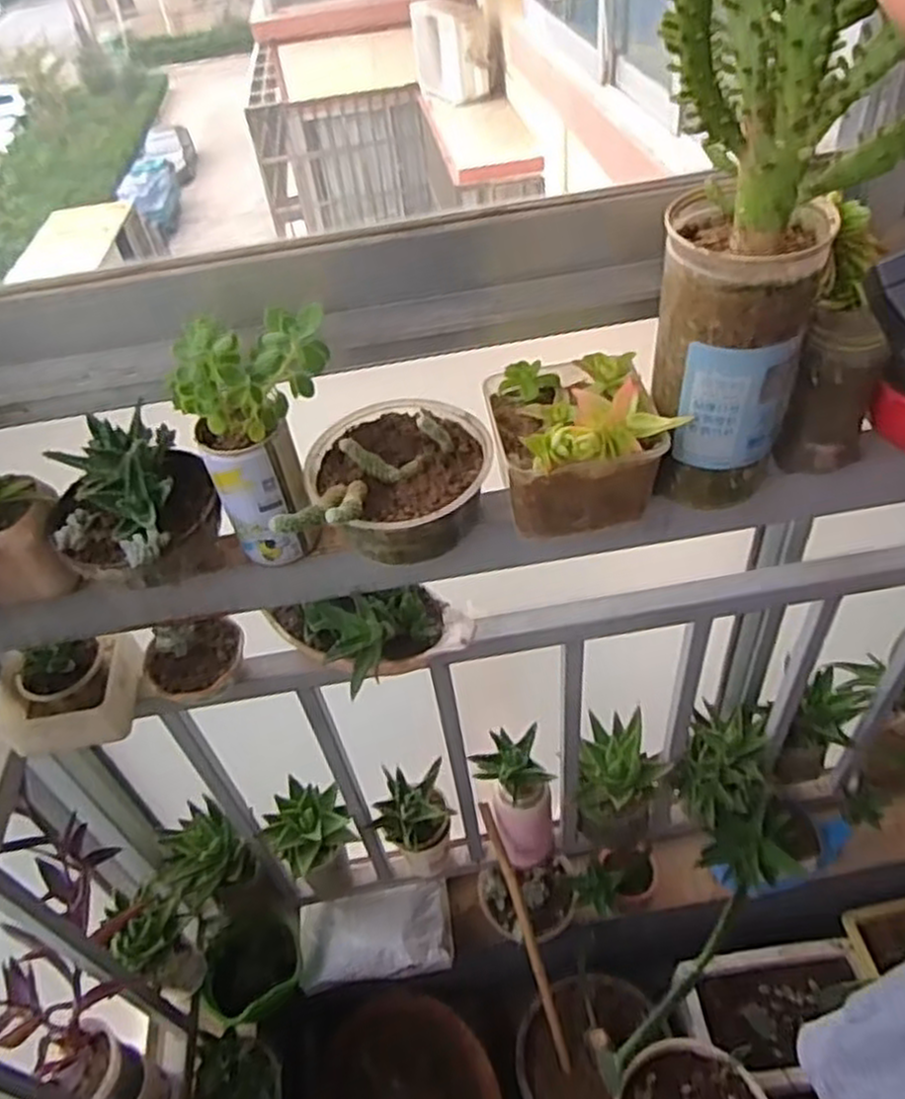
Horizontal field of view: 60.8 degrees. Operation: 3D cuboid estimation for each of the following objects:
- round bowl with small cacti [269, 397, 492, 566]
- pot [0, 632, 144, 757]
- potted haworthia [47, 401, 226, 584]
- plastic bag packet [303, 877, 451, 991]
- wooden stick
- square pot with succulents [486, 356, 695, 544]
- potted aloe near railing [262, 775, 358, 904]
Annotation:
[{"bbox_3d":[-0.044,-0.053,0.600,0.142,0.085,0.155,-4,45,4],"label":"round bowl with small cacti"},{"bbox_3d":[-0.351,0.123,0.697,0.108,0.075,0.088,-6,44,2],"label":"pot"},{"bbox_3d":[-0.237,-0.025,0.581,0.116,0.100,0.116,-28,48,-19],"label":"potted haworthia"},{"bbox_3d":[-0.114,0.556,1.119,0.224,0.060,0.121,-10,44,-2],"label":"plastic bag packet"},{"bbox_3d":[0.108,0.546,1.066,0.018,0.457,0.020,-20,15,-12],"label":"wooden stick"},{"bbox_3d":[0.095,-0.079,0.583,0.113,0.106,0.127,-12,45,-4],"label":"square pot with succulents"},{"bbox_3d":[-0.175,0.393,1.021,0.094,0.189,0.094,-4,45,4],"label":"potted aloe near railing"}]

